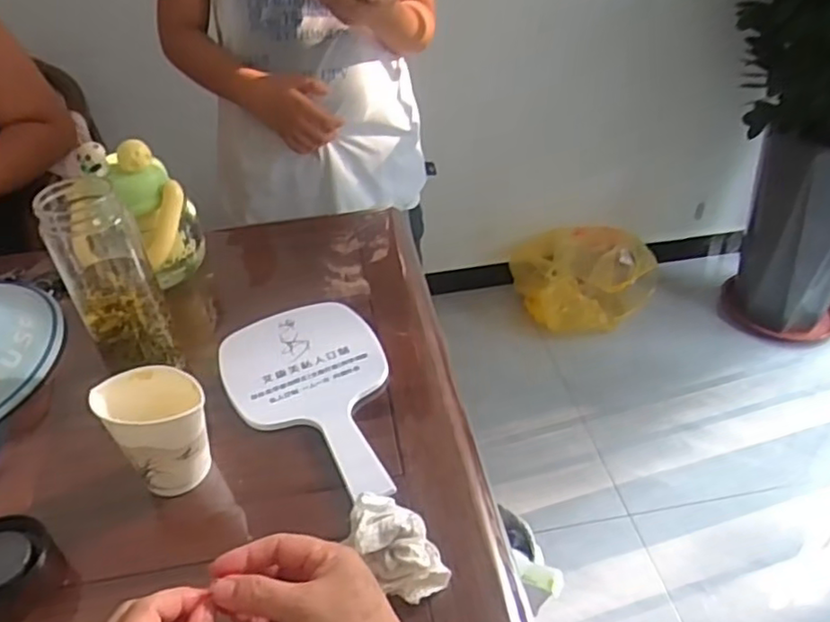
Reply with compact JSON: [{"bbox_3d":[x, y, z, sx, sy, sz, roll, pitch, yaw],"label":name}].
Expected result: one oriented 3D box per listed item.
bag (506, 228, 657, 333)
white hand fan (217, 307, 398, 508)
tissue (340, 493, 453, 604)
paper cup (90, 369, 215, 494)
[{"bbox_3d":[0.457,-0.089,1.717,0.358,0.207,0.242,-7,40,-4],"label":"bag"},{"bbox_3d":[-0.089,0.074,0.586,0.142,0.008,0.239,-17,41,-16],"label":"white hand fan"},{"bbox_3d":[-0.015,0.158,0.447,0.049,0.037,0.080,-27,45,-26],"label":"tissue"},{"bbox_3d":[-0.200,0.093,0.510,0.066,0.080,0.072,-28,45,-27],"label":"paper cup"}]

